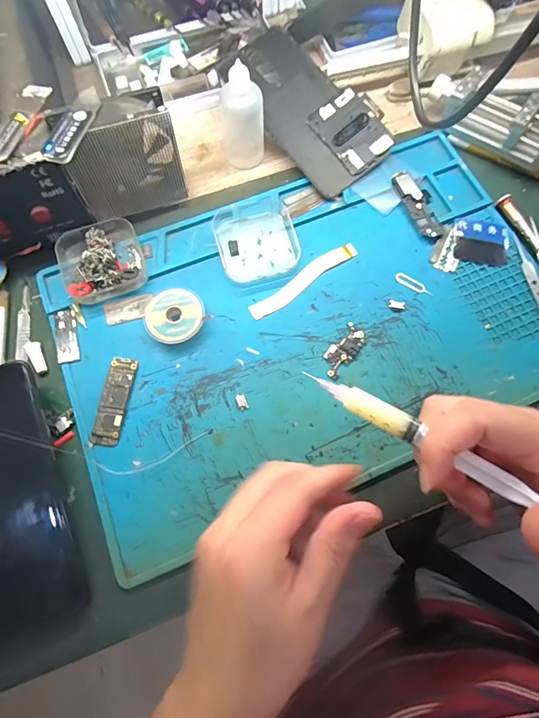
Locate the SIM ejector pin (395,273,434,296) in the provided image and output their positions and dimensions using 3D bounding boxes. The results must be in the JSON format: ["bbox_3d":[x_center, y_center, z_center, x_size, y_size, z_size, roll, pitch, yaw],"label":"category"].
[{"bbox_3d":[0.116,-0.060,0.316,0.032,0.004,0.009,33,76,9],"label":"SIM ejector pin"}]

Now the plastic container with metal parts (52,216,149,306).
[{"bbox_3d":[-0.134,-0.080,0.311,0.062,0.021,0.062,-21,75,-7],"label":"plastic container with metal parts"}]

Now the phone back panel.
[{"bbox_3d":[0.029,-0.222,0.349,0.067,0.004,0.161,-34,84,-1],"label":"phone back panel"}]

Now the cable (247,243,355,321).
[{"bbox_3d":[0.028,-0.064,0.316,0.101,0.004,0.017,-37,77,-11],"label":"cable"}]

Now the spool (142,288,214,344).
[{"bbox_3d":[-0.072,-0.032,0.302,0.044,0.012,0.043,0,73,-1],"label":"spool"}]

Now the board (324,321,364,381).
[{"bbox_3d":[0.056,-0.006,0.298,0.019,0.004,0.045,36,76,10],"label":"board"}]

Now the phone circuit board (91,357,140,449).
[{"bbox_3d":[-0.112,0.030,0.286,0.020,0.005,0.064,7,73,1],"label":"phone circuit board"}]

